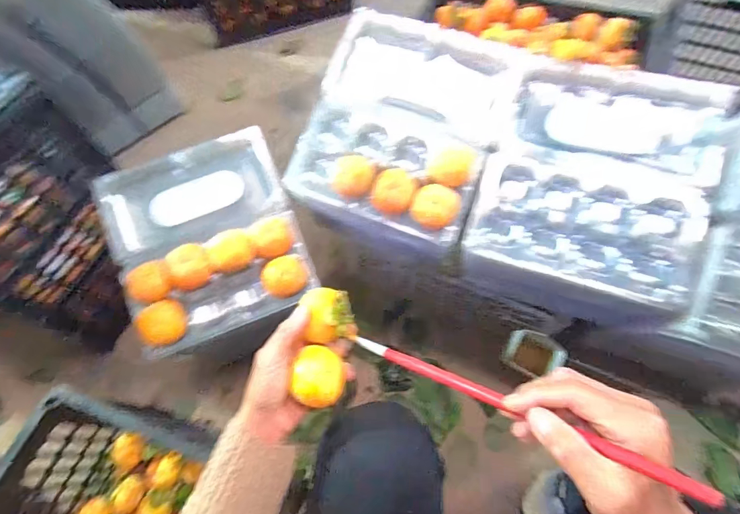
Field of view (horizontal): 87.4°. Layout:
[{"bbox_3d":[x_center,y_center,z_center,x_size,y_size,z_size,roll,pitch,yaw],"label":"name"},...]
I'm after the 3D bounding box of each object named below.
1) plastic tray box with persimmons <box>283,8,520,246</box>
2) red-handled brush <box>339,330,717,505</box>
[{"bbox_3d":[0.051,-0.204,0.574,0.271,0.080,0.328,22,76,12],"label":"plastic tray box with persimmons"},{"bbox_3d":[0.077,0.097,0.281,0.265,0.009,0.011,12,59,45],"label":"red-handled brush"}]

